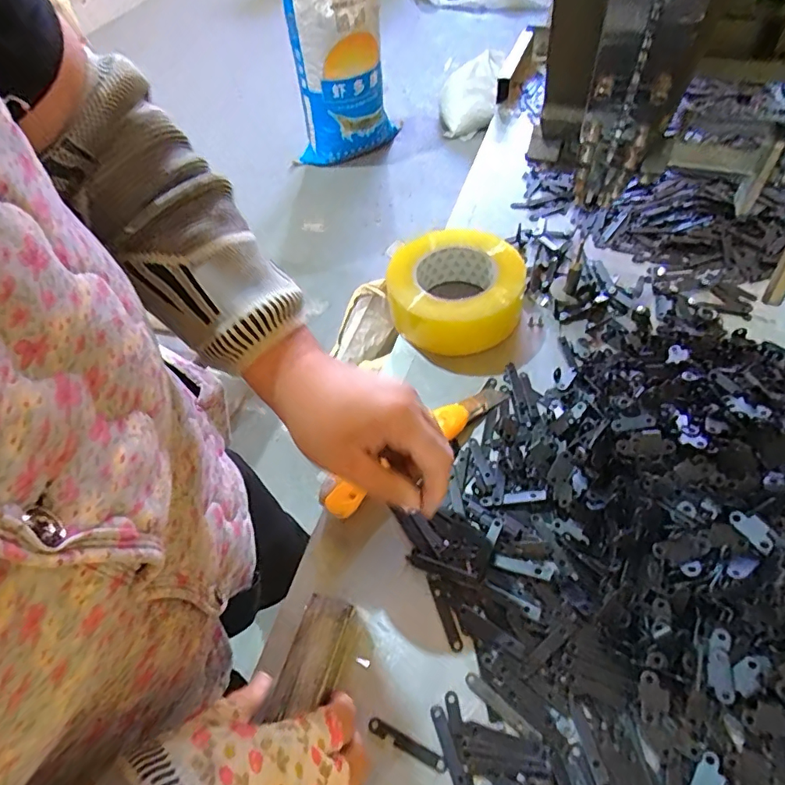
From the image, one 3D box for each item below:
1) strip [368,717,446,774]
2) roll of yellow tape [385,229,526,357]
[{"bbox_3d":[0.009,0.219,0.323,0.052,0.004,0.009,20,58,18],"label":"strip"},{"bbox_3d":[0.061,-0.100,0.515,0.127,0.054,0.120,-2,53,3],"label":"roll of yellow tape"}]

